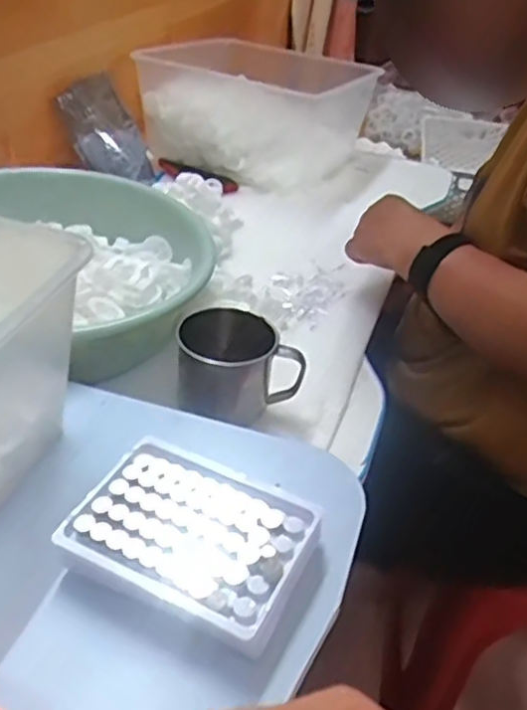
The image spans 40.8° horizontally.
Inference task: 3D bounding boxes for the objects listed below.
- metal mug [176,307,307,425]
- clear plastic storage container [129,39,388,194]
[{"bbox_3d":[-0.024,0.009,0.598,0.097,0.071,0.074,-13,40,-24],"label":"metal mug"},{"bbox_3d":[-0.014,-0.363,1.063,0.293,0.146,0.245,18,37,16],"label":"clear plastic storage container"}]

